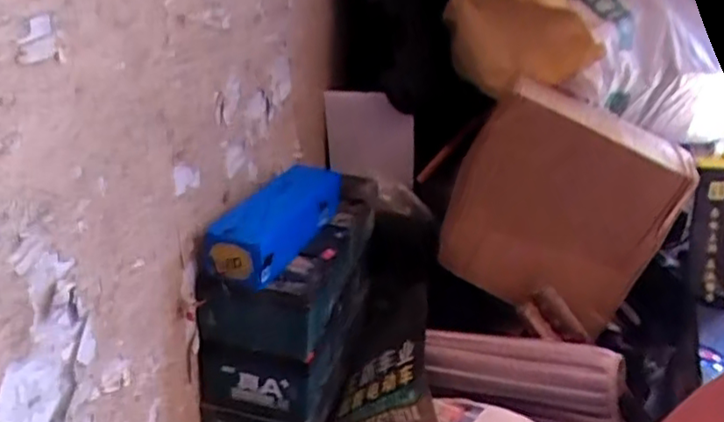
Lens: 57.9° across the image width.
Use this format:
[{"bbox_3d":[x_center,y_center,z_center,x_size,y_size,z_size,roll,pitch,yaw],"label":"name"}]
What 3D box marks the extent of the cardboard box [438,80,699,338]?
[{"bbox_3d":[0.340,-0.009,1.130,0.325,0.350,0.198,26,13,13],"label":"cardboard box"}]

